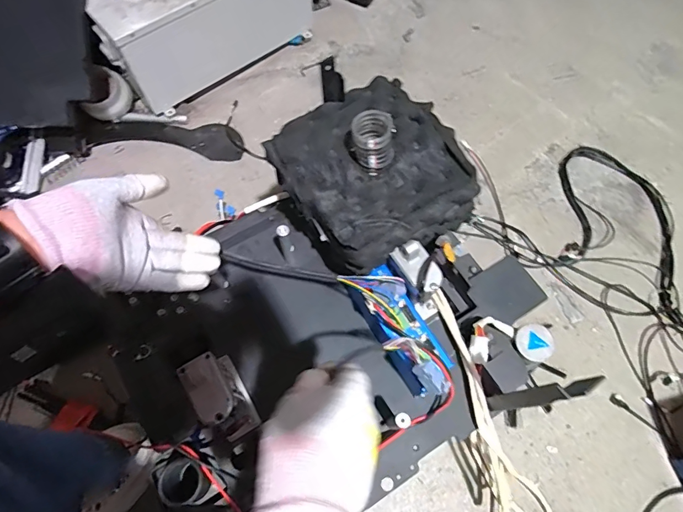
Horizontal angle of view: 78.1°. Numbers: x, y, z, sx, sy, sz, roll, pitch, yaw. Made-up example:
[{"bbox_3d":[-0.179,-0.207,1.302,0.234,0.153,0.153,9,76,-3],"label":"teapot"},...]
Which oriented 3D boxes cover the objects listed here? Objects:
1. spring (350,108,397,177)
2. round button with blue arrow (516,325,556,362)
[{"bbox_3d":[0.037,-0.129,0.484,0.048,0.053,0.047,2,67,1],"label":"spring"},{"bbox_3d":[0.278,0.123,0.604,0.051,0.010,0.052,11,67,5],"label":"round button with blue arrow"}]

